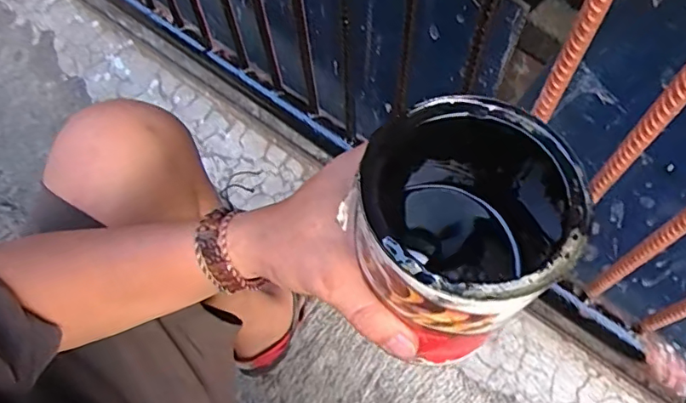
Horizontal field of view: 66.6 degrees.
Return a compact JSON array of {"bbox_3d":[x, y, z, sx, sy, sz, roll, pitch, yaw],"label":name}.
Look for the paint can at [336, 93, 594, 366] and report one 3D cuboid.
[{"bbox_3d":[0.057,0.020,0.278,0.098,0.119,0.102,0,63,1],"label":"paint can"}]

